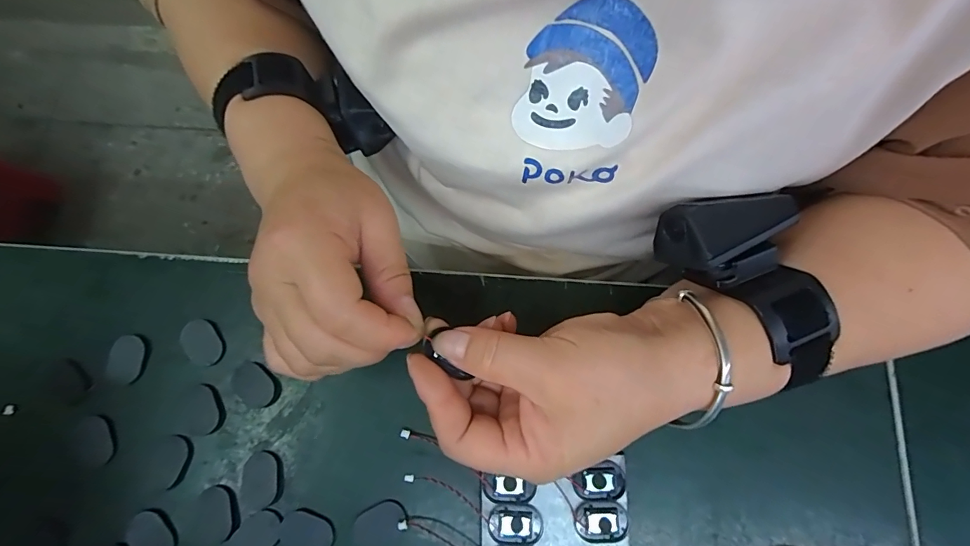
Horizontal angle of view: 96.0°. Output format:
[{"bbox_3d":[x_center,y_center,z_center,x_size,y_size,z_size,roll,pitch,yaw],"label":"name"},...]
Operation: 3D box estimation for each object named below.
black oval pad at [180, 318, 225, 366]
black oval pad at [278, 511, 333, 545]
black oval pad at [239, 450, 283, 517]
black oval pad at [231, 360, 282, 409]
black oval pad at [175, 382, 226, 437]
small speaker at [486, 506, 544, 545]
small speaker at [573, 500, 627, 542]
[{"bbox_3d":[-0.169,0.042,0.261,0.022,0.004,0.030,-32,77,-9],"label":"black oval pad"},{"bbox_3d":[-0.097,0.141,0.235,0.029,0.004,0.019,18,75,5],"label":"black oval pad"},{"bbox_3d":[-0.124,0.115,0.240,0.023,0.004,0.029,-13,74,-4],"label":"black oval pad"},{"bbox_3d":[-0.134,0.066,0.254,0.032,0.004,0.022,30,76,8],"label":"black oval pad"},{"bbox_3d":[-0.165,0.080,0.252,0.026,0.004,0.028,-26,76,-8],"label":"black oval pad"},{"bbox_3d":[0.016,0.135,0.232,0.029,0.004,0.018,1,74,0],"label":"small speaker"},{"bbox_3d":[0.062,0.133,0.233,0.028,0.005,0.019,0,74,0],"label":"small speaker"}]

